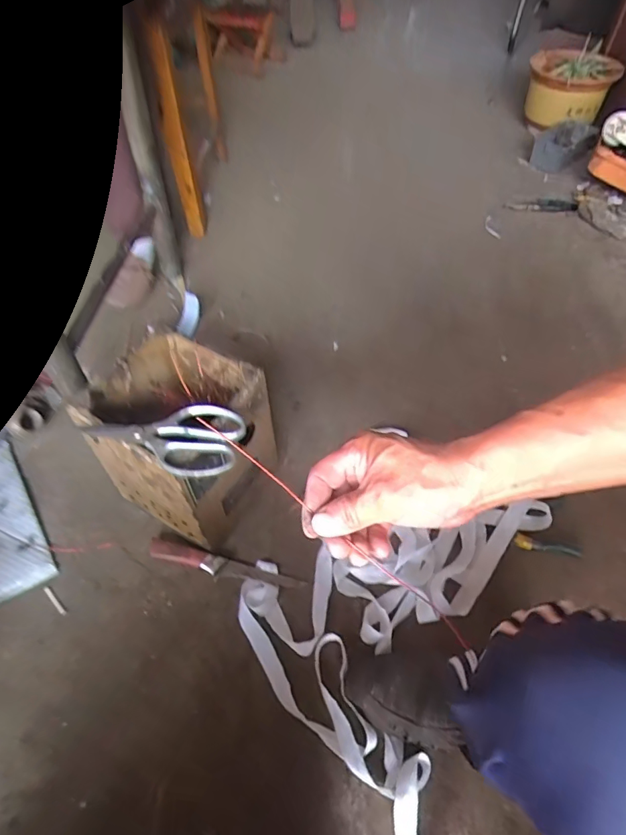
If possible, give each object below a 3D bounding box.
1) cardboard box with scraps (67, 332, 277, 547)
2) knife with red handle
[{"bbox_3d":[-0.187,0.040,0.717,0.220,0.247,0.191,27,57,18],"label":"cardboard box with scraps"},{"bbox_3d":[-0.135,0.225,0.720,0.239,0.015,0.032,13,54,9],"label":"knife with red handle"}]

